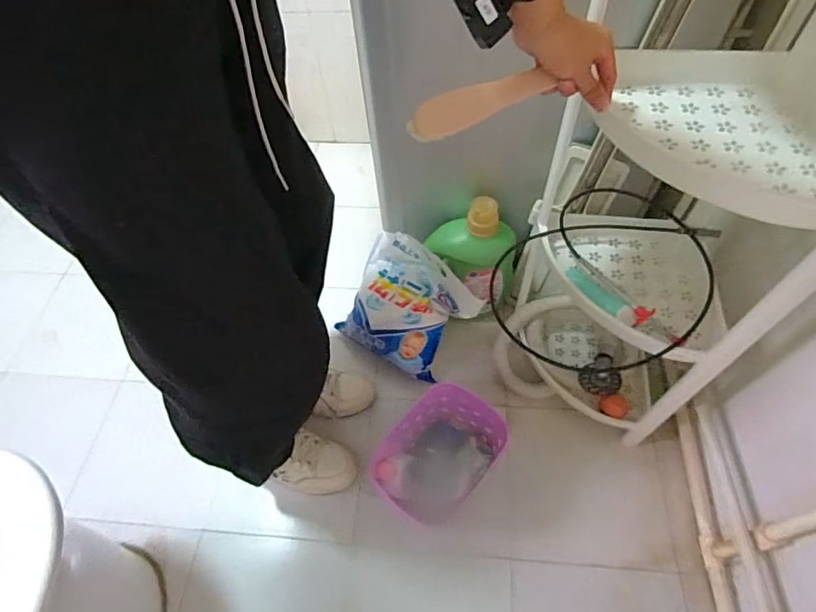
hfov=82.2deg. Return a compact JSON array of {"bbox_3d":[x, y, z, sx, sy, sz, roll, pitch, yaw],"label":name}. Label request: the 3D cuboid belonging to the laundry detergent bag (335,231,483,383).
[{"bbox_3d":[-0.005,-0.002,1.019,0.274,0.073,0.260,39,108,18],"label":"laundry detergent bag"}]

